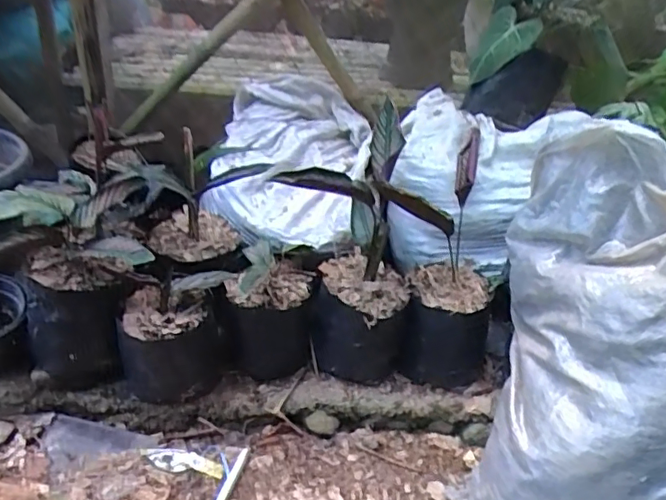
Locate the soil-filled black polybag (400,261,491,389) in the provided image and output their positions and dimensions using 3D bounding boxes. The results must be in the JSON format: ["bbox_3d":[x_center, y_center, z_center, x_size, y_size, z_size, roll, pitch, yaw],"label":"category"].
[{"bbox_3d":[0.199,0.135,1.005,0.144,0.162,0.165,9,31,6],"label":"soil-filled black polybag"}]

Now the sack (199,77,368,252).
[{"bbox_3d":[-0.084,-0.195,1.135,0.302,0.190,0.412,6,31,2],"label":"sack"}]

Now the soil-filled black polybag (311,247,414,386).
[{"bbox_3d":[0.044,0.123,0.988,0.156,0.163,0.152,5,31,1],"label":"soil-filled black polybag"}]

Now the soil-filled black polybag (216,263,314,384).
[{"bbox_3d":[-0.111,0.119,0.972,0.147,0.173,0.128,5,31,-1],"label":"soil-filled black polybag"}]

